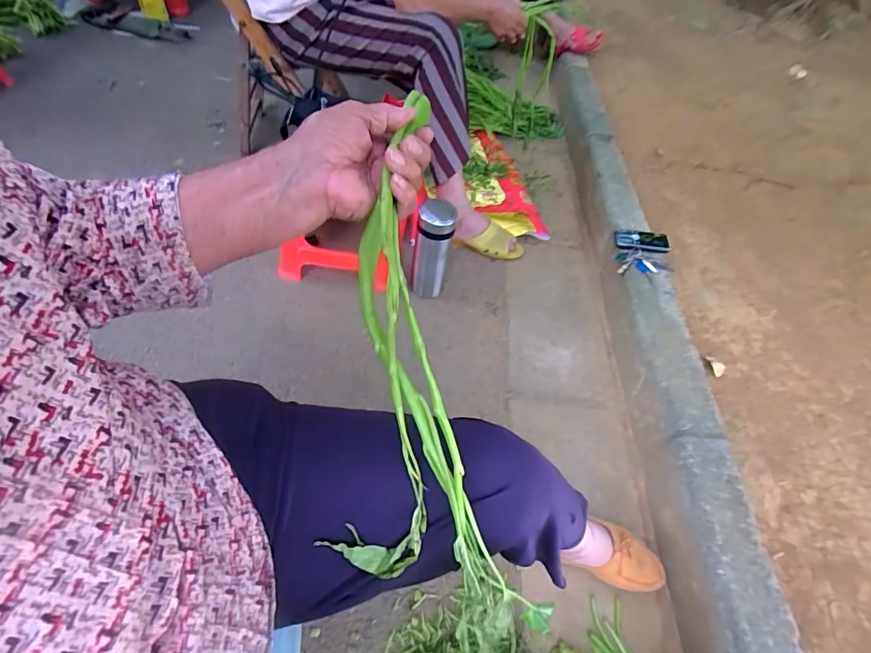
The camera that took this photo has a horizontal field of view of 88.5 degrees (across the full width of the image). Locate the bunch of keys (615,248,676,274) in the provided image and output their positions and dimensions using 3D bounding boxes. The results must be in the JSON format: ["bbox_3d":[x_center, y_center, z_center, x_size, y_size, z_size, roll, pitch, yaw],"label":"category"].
[{"bbox_3d":[0.462,-0.139,0.995,0.119,0.026,0.060,23,53,30],"label":"bunch of keys"}]

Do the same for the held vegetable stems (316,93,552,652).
[{"bbox_3d":[-0.028,0.062,0.356,0.145,0.055,0.462,-14,95,-15],"label":"held vegetable stems"}]

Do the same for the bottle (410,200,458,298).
[{"bbox_3d":[-0.005,-0.173,1.002,0.079,0.221,0.083,12,51,1],"label":"bottle"}]

